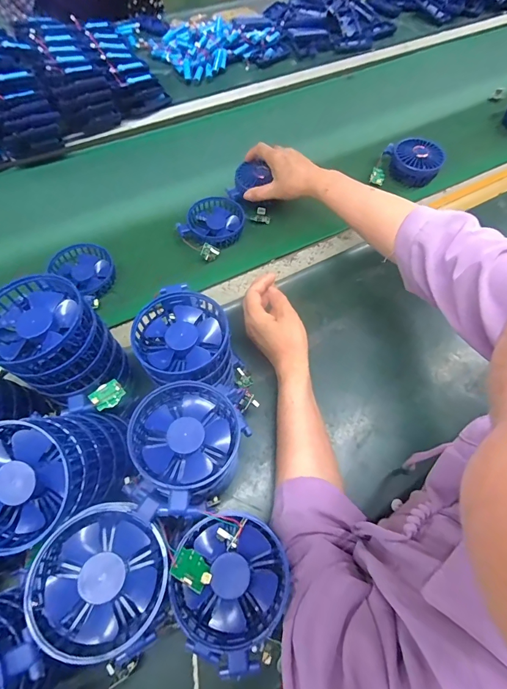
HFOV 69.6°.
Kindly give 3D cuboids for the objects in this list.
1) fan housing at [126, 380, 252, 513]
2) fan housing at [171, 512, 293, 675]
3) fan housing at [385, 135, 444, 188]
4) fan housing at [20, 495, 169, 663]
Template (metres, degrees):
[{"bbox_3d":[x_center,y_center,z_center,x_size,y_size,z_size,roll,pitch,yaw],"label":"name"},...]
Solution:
[{"bbox_3d":[-0.056,0.077,0.316,0.094,0.031,0.093,0,62,-1],"label":"fan housing"},{"bbox_3d":[-0.019,0.184,0.283,0.087,0.033,0.094,27,65,13],"label":"fan housing"},{"bbox_3d":[0.296,-0.331,0.660,0.101,0.044,0.082,4,62,1],"label":"fan housing"},{"bbox_3d":[-0.110,0.167,0.264,0.093,0.032,0.089,-12,63,-7],"label":"fan housing"}]

